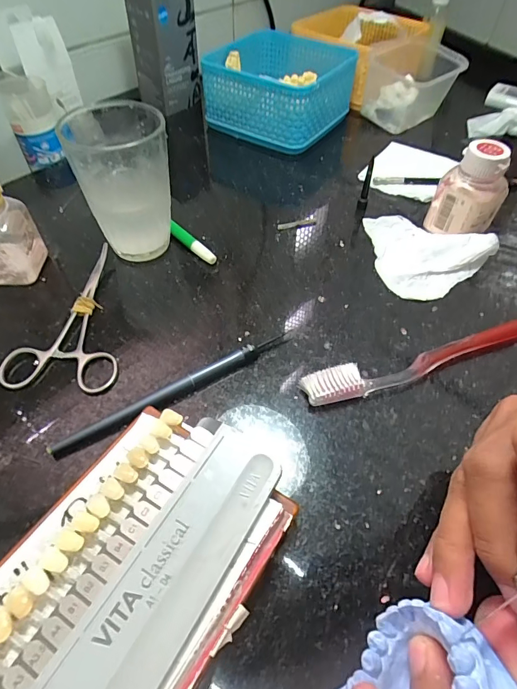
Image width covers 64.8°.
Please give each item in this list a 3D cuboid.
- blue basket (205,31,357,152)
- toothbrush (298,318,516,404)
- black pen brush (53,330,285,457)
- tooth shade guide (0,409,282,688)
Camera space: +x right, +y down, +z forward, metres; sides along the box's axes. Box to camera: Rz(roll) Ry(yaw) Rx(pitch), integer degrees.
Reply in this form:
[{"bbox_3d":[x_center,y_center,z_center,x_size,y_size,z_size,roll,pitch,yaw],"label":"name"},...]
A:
[{"bbox_3d":[0.025,-0.287,0.450,0.134,0.064,0.139,29,58,20],"label":"blue basket"},{"bbox_3d":[0.115,0.008,0.258,0.180,0.012,0.021,-13,54,-11],"label":"toothbrush"},{"bbox_3d":[-0.046,0.025,0.244,0.153,0.009,0.009,-26,57,-19],"label":"black pen brush"},{"bbox_3d":[-0.054,0.093,0.166,0.071,0.009,0.144,25,55,16],"label":"tooth shade guide"}]

